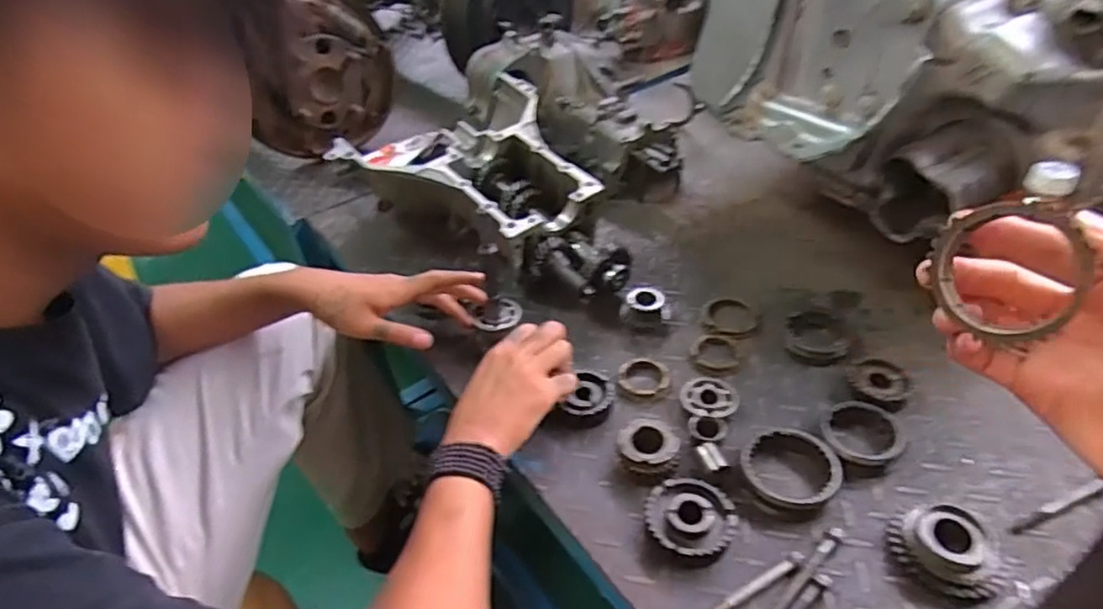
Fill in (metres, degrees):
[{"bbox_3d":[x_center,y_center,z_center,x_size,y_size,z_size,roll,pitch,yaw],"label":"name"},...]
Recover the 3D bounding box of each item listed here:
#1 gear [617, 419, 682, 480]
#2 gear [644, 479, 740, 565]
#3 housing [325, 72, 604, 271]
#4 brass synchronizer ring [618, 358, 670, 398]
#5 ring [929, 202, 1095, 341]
[{"bbox_3d":[0.087,0.131,0.574,0.053,0.029,0.051,3,40,11],"label":"gear"},{"bbox_3d":[0.112,0.174,0.522,0.069,0.022,0.070,-4,40,3],"label":"gear"},{"bbox_3d":[-0.096,-0.150,0.849,0.288,0.142,0.313,-28,44,-25],"label":"housing"},{"bbox_3d":[0.095,0.073,0.657,0.050,0.011,0.048,-4,40,3],"label":"brass synchronizer ring"},{"bbox_3d":[0.207,-0.015,0.292,0.005,0.062,0.060,-2,-4,-35],"label":"ring"}]

